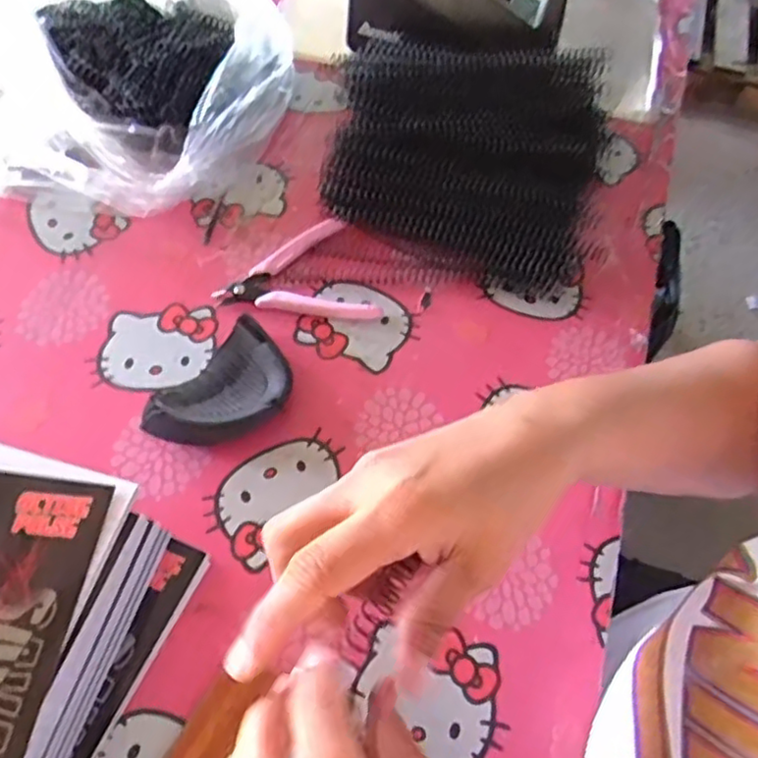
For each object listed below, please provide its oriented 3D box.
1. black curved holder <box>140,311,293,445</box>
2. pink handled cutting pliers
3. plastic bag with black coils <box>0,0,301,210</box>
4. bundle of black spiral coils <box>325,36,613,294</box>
[{"bbox_3d":[-0.104,0.011,0.449,0.060,0.028,0.098,37,63,18],"label":"black curved holder"},{"bbox_3d":[-0.066,-0.078,0.508,0.111,0.019,0.091,-15,61,-12],"label":"pink handled cutting pliers"},{"bbox_3d":[-0.244,-0.297,0.593,0.323,0.085,0.325,22,60,9],"label":"plastic bag with black coils"},{"bbox_3d":[0.074,-0.198,0.561,0.226,0.073,0.210,18,59,7],"label":"bundle of black spiral coils"}]

